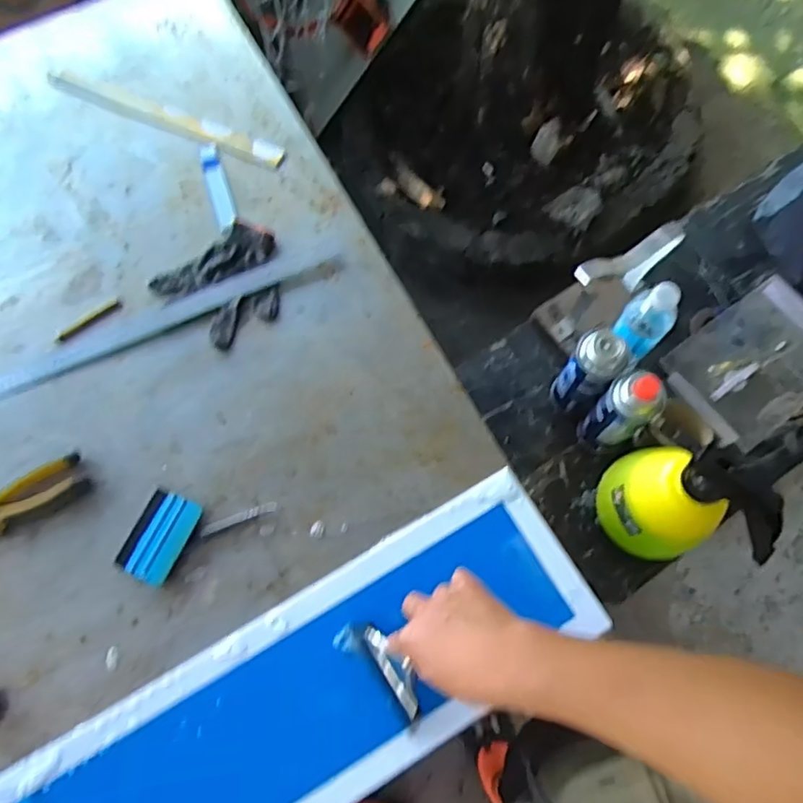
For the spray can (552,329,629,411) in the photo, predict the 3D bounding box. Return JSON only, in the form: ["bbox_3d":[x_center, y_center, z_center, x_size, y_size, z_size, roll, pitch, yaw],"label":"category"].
[{"bbox_3d":[0.260,-0.039,0.802,0.063,0.174,0.057,43,78,14],"label":"spray can"}]

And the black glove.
[{"bbox_3d":[-0.231,-0.158,0.768,0.168,0.024,0.150,-36,74,-10],"label":"black glove"}]

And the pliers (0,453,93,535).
[{"bbox_3d":[-0.462,0.121,0.672,0.178,0.030,0.051,-27,73,-7],"label":"pliers"}]

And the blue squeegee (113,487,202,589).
[{"bbox_3d":[-0.281,0.155,0.664,0.065,0.013,0.098,23,74,9],"label":"blue squeegee"}]

